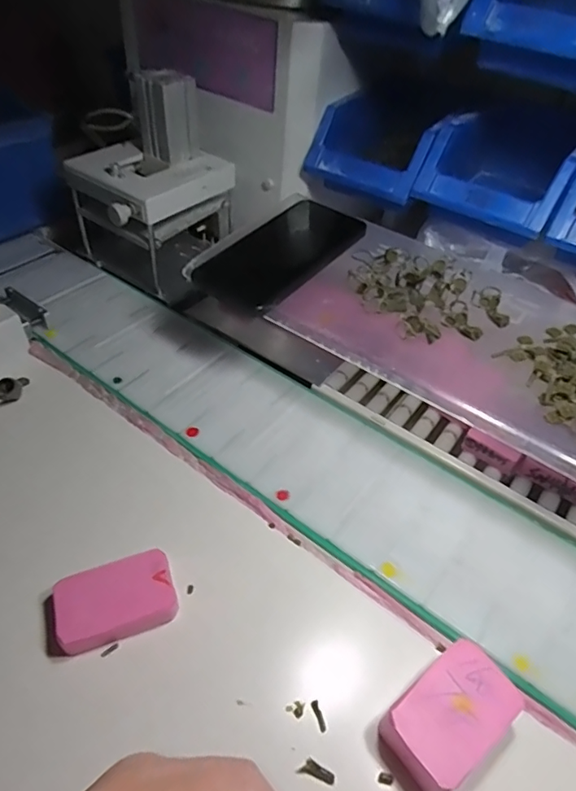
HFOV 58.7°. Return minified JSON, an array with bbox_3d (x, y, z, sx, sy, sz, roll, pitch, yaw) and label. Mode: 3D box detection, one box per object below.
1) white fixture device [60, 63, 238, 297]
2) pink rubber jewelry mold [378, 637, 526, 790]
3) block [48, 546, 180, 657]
[{"bbox_3d":[-0.158,-0.231,0.550,0.143,0.173,0.155,29,51,21],"label":"white fixture device"},{"bbox_3d":[0.091,0.182,0.290,0.074,0.028,0.046,-29,56,-27],"label":"pink rubber jewelry mold"},{"bbox_3d":[-0.110,0.130,0.328,0.071,0.020,0.045,-17,51,-19],"label":"block"}]

